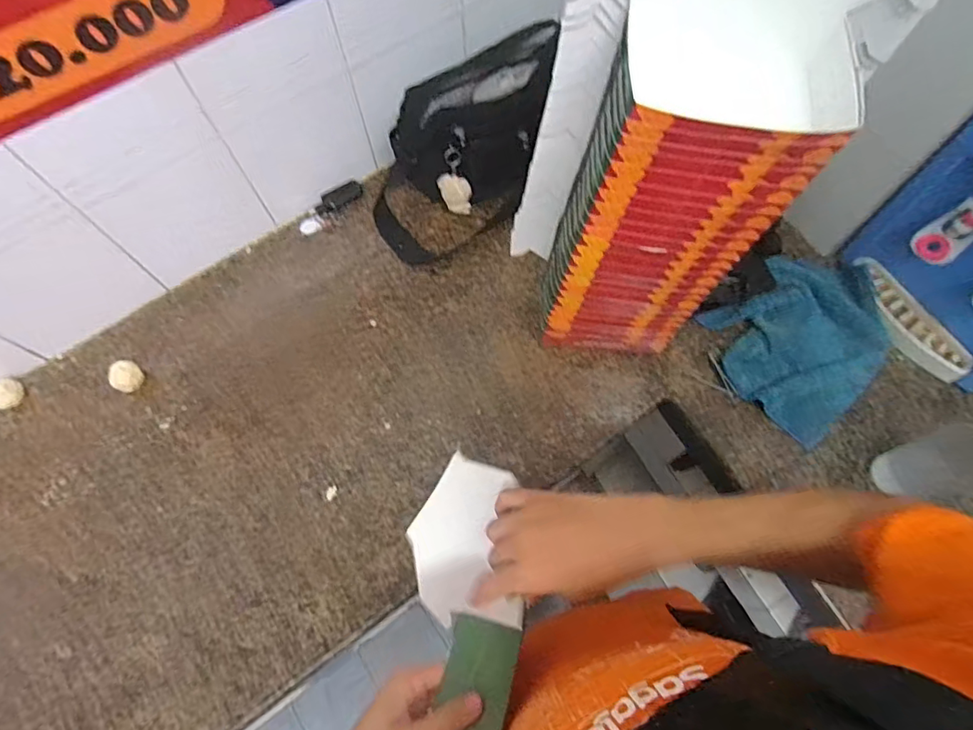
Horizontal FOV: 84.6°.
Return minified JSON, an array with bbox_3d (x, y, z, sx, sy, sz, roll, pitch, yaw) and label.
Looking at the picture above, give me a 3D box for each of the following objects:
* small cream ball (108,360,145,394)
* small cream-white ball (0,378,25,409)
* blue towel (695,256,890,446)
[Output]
[{"bbox_3d":[-0.529,0.020,0.794,0.040,0.040,0.043,15,69,8],"label":"small cream ball"},{"bbox_3d":[-0.707,0.042,0.789,0.034,0.036,0.042,17,69,9],"label":"small cream-white ball"},{"bbox_3d":[0.465,-0.043,0.785,0.260,0.035,0.229,-38,71,-12],"label":"blue towel"}]

